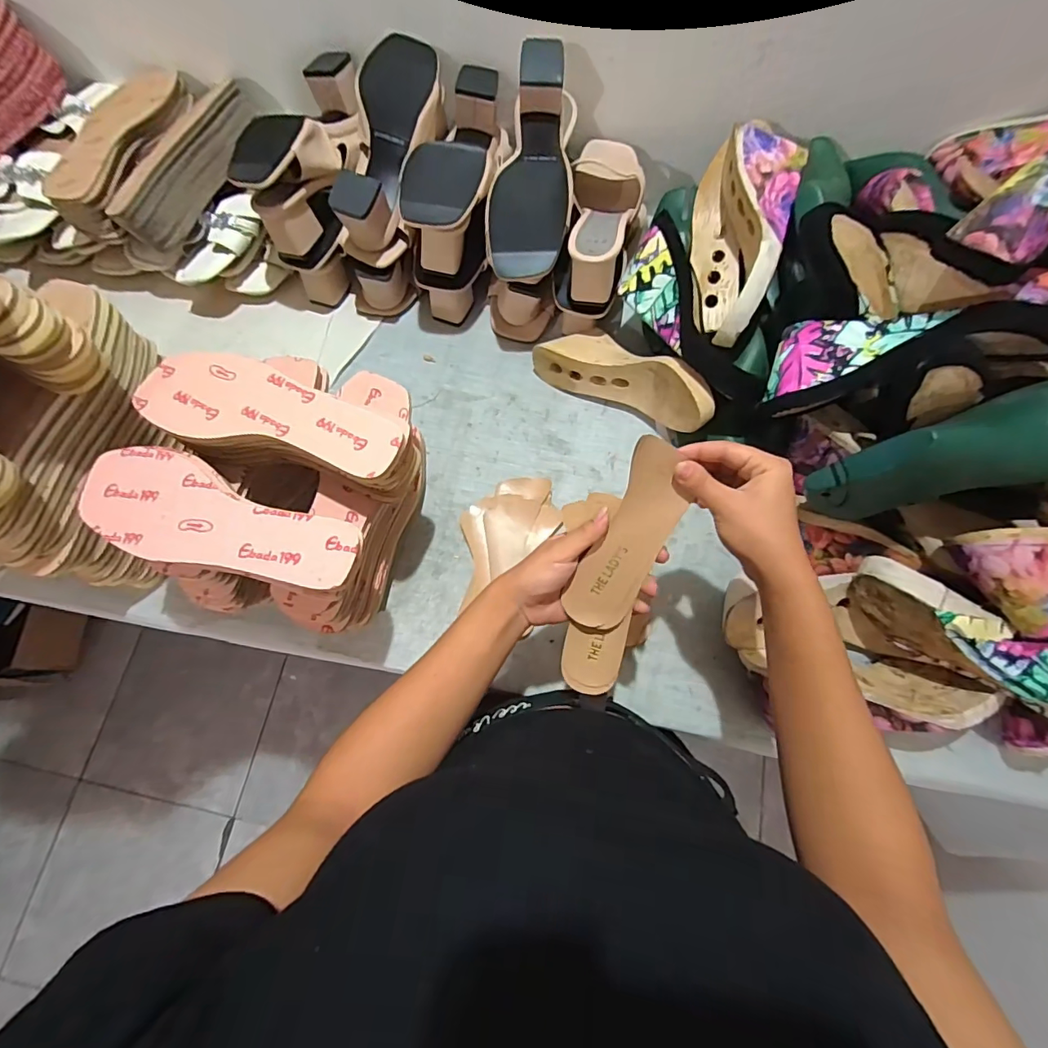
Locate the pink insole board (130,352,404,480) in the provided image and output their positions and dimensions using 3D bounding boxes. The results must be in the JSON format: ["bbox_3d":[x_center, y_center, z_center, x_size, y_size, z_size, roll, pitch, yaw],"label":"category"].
[{"bbox_3d":[-0.218,-0.099,0.428,0.234,0.007,0.079,13,73,4],"label":"pink insole board"}]

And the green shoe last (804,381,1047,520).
[{"bbox_3d":[0.358,-0.062,0.409,0.219,0.097,0.071,-18,70,26],"label":"green shoe last"}]

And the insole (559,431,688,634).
[{"bbox_3d":[0.084,0.013,0.386,0.053,0.011,0.152,20,105,-5],"label":"insole"}]

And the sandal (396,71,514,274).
[{"bbox_3d":[-0.075,-0.416,0.582,0.094,0.076,0.225,6,73,4],"label":"sandal"}]

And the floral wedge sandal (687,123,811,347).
[{"bbox_3d":[0.231,-0.319,0.548,0.092,0.098,0.240,16,74,7],"label":"floral wedge sandal"}]

